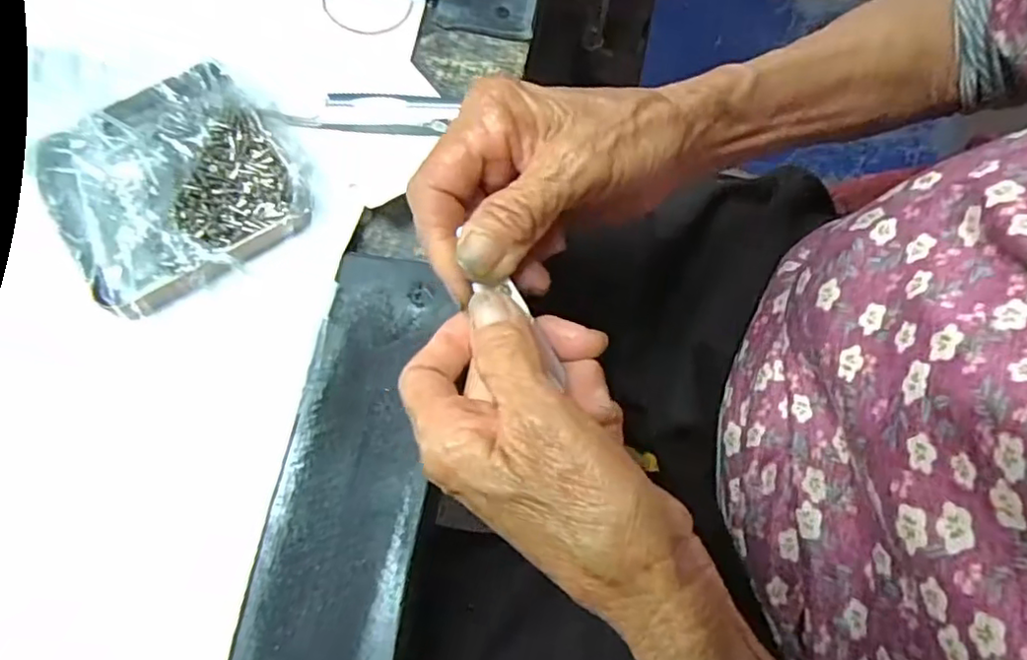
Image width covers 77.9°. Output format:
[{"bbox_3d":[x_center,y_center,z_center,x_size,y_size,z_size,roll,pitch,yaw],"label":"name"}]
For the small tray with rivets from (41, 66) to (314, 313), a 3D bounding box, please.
[{"bbox_3d":[-0.146,-0.060,0.274,0.094,0.022,0.082,-36,77,-12],"label":"small tray with rivets"}]

